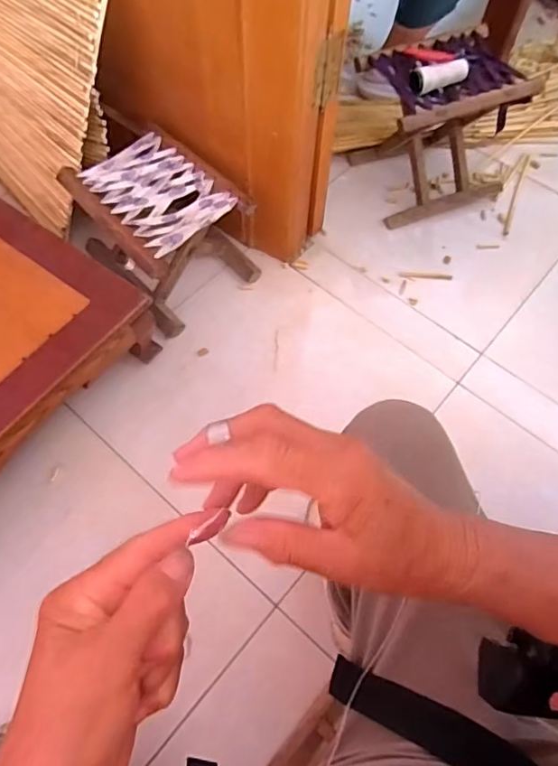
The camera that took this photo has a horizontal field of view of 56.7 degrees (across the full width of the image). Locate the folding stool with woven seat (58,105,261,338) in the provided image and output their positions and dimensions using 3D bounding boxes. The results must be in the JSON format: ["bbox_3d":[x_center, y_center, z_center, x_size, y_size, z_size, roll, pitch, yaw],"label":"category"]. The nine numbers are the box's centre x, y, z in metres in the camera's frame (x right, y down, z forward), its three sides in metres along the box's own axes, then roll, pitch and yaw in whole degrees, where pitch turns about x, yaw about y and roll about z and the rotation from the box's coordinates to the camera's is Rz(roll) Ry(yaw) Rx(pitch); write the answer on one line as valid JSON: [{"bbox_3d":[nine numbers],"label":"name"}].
[{"bbox_3d":[-0.213,-0.267,0.942,0.242,0.190,0.290,-39,72,-17],"label":"folding stool with woven seat"}]

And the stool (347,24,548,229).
[{"bbox_3d":[0.318,-0.514,1.036,0.267,0.246,0.230,-19,67,-10],"label":"stool"}]

